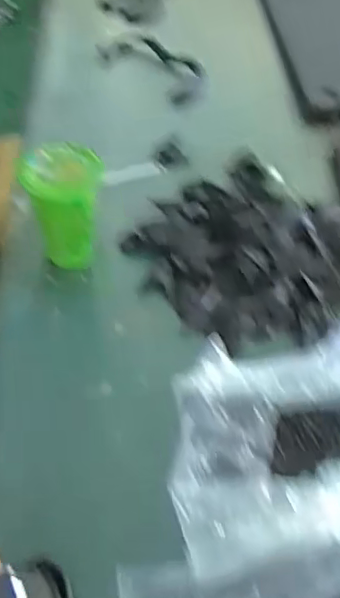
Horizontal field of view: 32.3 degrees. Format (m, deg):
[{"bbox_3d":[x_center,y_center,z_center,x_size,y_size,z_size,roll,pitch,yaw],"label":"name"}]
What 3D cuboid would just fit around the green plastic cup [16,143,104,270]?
[{"bbox_3d":[-0.115,-0.094,0.653,0.079,0.136,0.071,3,53,-2],"label":"green plastic cup"}]

